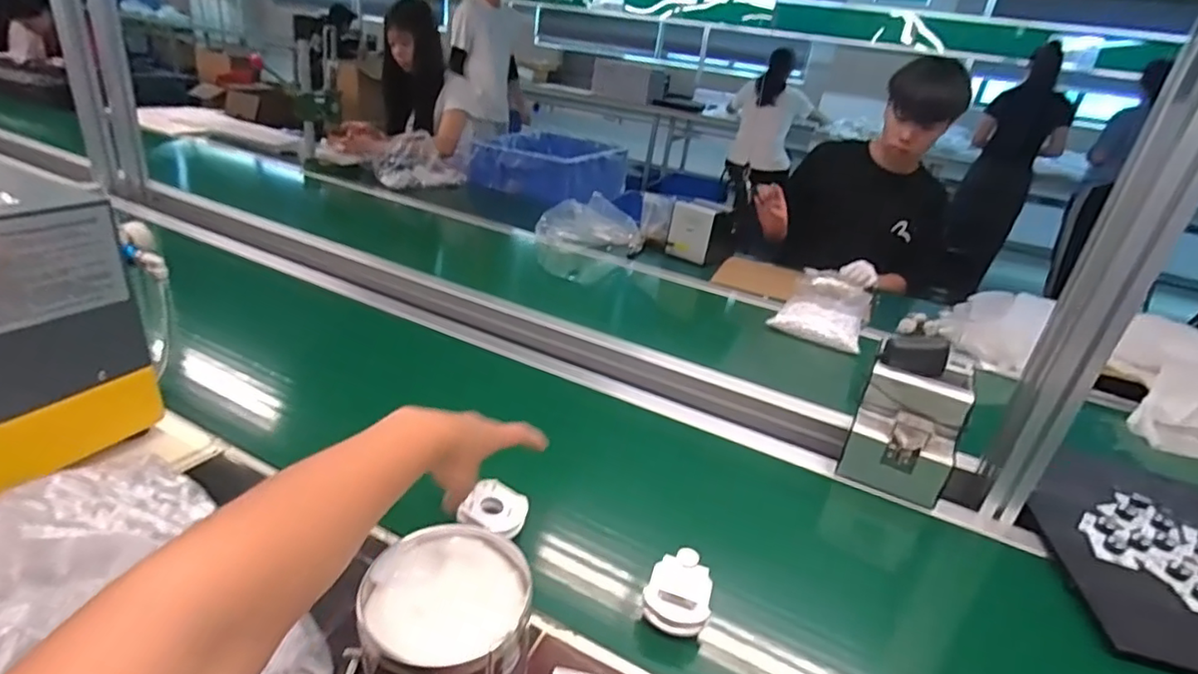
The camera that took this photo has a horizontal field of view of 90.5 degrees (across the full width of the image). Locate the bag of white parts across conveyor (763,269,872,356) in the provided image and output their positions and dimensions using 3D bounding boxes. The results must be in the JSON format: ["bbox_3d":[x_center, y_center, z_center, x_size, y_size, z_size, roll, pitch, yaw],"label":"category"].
[{"bbox_3d":[0.505,-0.068,1.320,0.181,0.050,0.305,19,29,22],"label":"bag of white parts across conveyor"}]

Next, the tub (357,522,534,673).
[{"bbox_3d":[-0.122,0.235,0.478,0.127,0.094,0.134,6,27,-3],"label":"tub"}]

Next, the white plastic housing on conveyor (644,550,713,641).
[{"bbox_3d":[0.079,0.246,0.574,0.061,0.047,0.061,17,28,17],"label":"white plastic housing on conveyor"}]

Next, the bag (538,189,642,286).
[{"bbox_3d":[-0.028,-0.257,1.652,0.287,0.217,0.132,8,27,2],"label":"bag"}]

